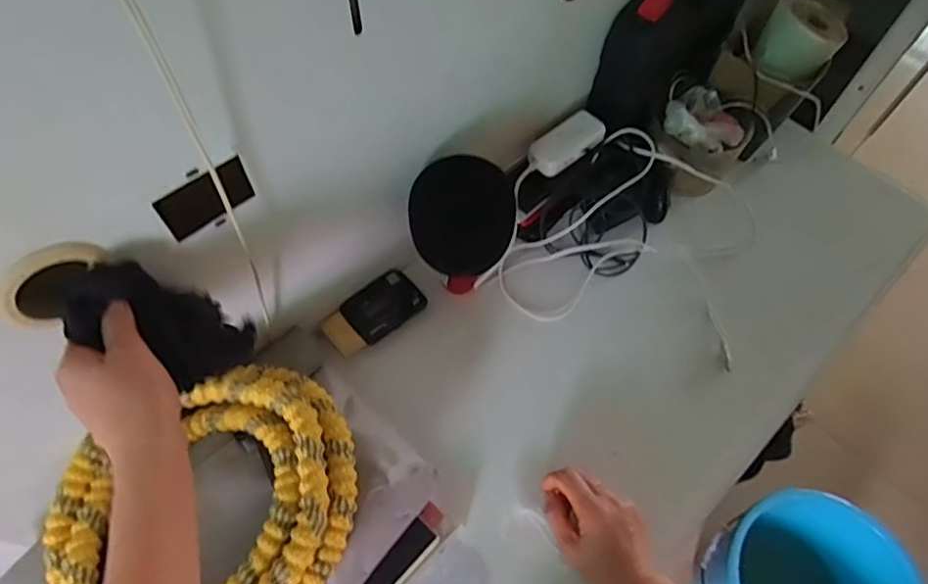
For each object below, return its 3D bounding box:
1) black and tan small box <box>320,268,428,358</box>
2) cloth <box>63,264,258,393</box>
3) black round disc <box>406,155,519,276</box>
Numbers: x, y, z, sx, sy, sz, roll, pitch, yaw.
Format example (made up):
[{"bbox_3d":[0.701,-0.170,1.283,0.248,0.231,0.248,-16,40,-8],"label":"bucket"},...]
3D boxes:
[{"bbox_3d":[-0.106,0.024,0.691,0.118,0.020,0.064,-40,69,-21],"label":"black and tan small box"},{"bbox_3d":[-0.225,0.022,0.435,0.045,0.129,0.077,-20,50,40],"label":"cloth"},{"bbox_3d":[0.000,-0.078,0.614,0.111,0.126,0.006,-14,24,-1],"label":"black round disc"}]

